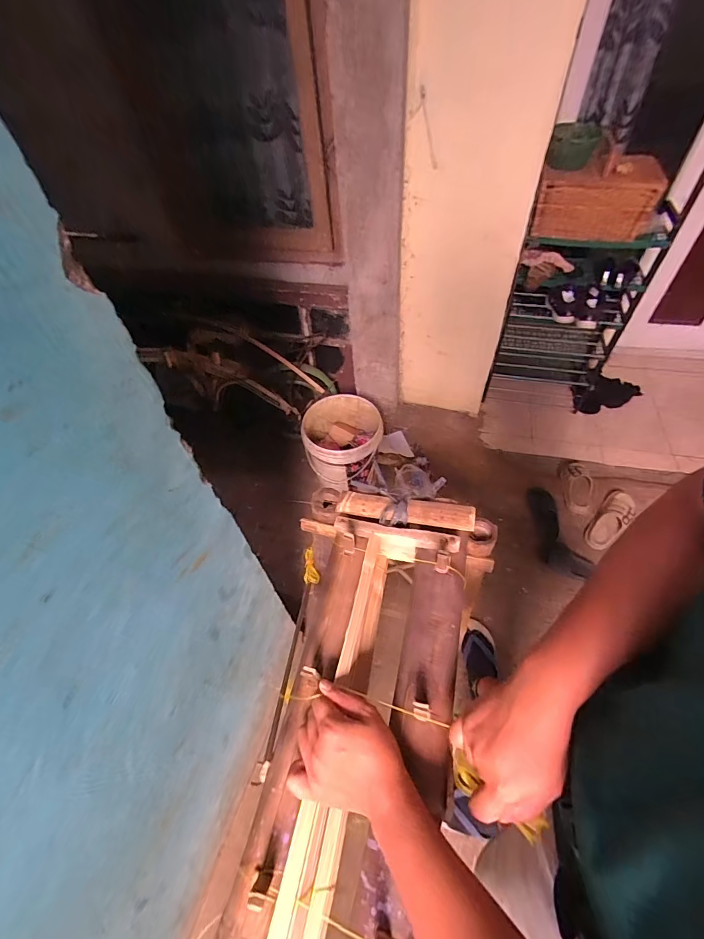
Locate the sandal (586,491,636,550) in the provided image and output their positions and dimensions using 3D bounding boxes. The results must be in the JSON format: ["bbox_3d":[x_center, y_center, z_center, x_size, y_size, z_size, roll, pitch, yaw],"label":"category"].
[{"bbox_3d":[1.020,0.203,1.541,0.118,0.078,0.282,32,62,25],"label":"sandal"}]

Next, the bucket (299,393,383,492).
[{"bbox_3d":[-0.033,-0.108,1.612,0.313,0.295,0.293,-2,53,3],"label":"bucket"}]

